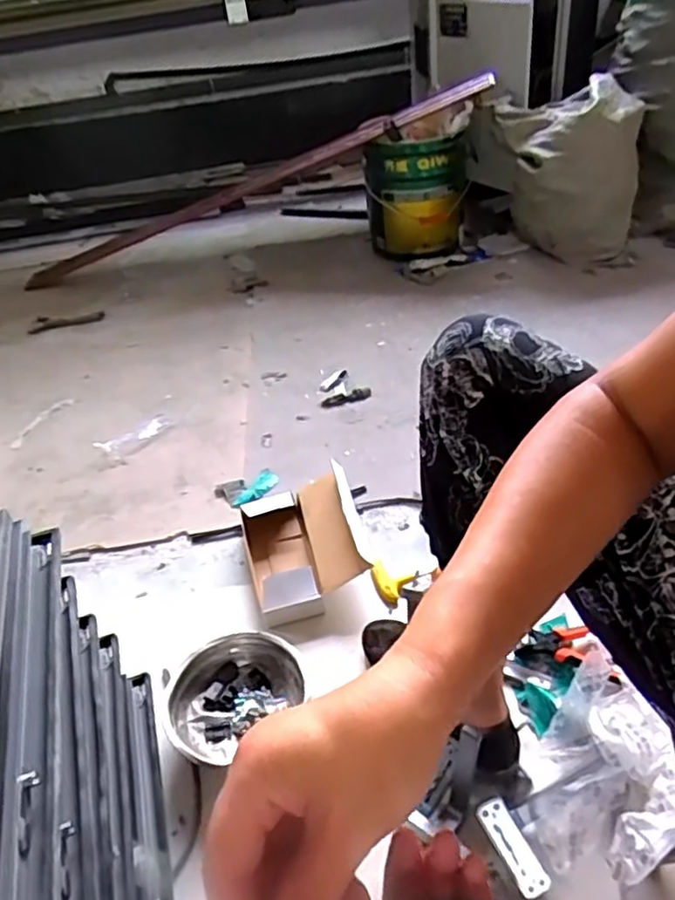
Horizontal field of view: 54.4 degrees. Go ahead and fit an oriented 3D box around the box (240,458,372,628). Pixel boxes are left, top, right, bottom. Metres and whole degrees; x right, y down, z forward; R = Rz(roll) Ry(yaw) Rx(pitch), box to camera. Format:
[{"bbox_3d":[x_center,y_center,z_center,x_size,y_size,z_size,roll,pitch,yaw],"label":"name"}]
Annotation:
[{"bbox_3d":[-0.049,0.152,1.057,0.190,0.092,0.231,-15,40,-6],"label":"box"}]

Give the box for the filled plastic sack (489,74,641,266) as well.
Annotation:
[{"bbox_3d":[0.591,-0.690,1.690,0.319,0.380,0.230,-14,40,-4],"label":"filled plastic sack"}]

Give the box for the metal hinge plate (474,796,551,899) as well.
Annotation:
[{"bbox_3d":[0.181,0.410,0.679,0.034,0.010,0.094,-26,70,-21],"label":"metal hinge plate"}]

